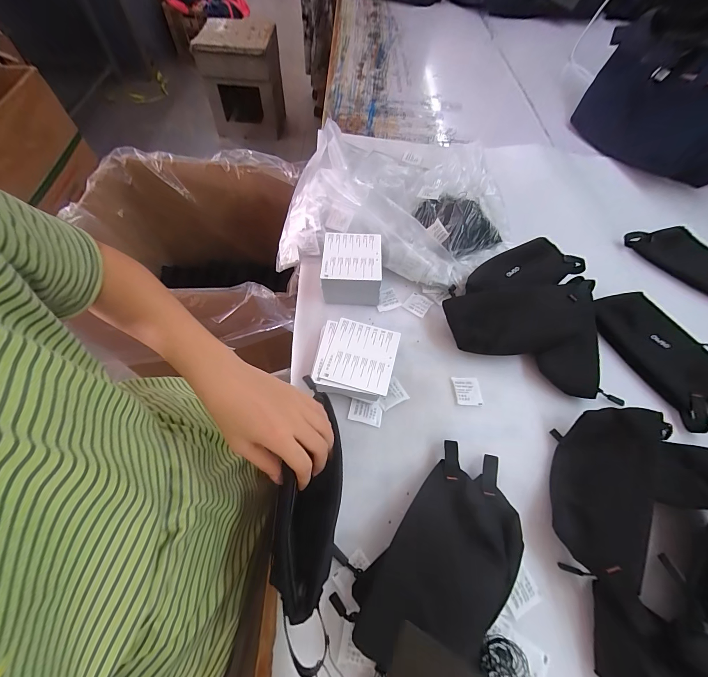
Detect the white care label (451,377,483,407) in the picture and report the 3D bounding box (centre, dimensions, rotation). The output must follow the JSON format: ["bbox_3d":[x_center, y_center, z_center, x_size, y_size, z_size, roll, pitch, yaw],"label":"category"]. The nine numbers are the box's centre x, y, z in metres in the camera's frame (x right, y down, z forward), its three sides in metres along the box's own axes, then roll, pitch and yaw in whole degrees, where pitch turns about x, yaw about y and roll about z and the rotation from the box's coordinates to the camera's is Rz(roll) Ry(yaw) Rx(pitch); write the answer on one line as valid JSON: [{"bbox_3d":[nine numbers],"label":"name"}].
[{"bbox_3d":[0.159,0.074,0.448,0.037,0.004,0.042,1,59,-4],"label":"white care label"}]

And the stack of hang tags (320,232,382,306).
[{"bbox_3d":[-0.004,-0.111,0.513,0.091,0.062,0.106,3,58,-2],"label":"stack of hang tags"}]

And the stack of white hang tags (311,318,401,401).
[{"bbox_3d":[0.001,0.031,0.444,0.105,0.032,0.107,11,59,3],"label":"stack of white hang tags"}]

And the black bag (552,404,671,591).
[{"bbox_3d":[0.279,0.164,0.368,0.084,0.067,0.192,32,62,15],"label":"black bag"}]

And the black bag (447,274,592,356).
[{"bbox_3d":[0.258,-0.030,0.479,0.230,0.040,0.096,-7,84,4],"label":"black bag"}]

